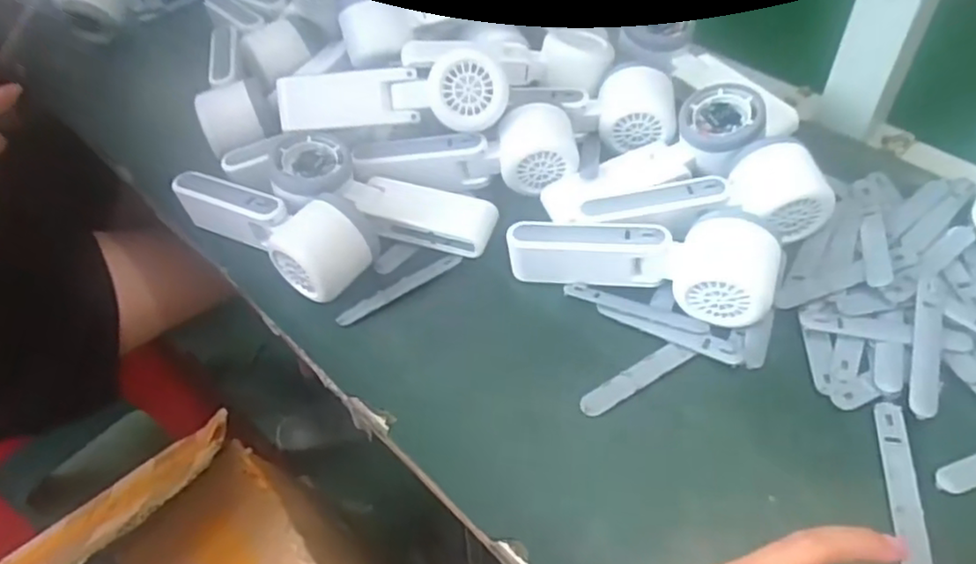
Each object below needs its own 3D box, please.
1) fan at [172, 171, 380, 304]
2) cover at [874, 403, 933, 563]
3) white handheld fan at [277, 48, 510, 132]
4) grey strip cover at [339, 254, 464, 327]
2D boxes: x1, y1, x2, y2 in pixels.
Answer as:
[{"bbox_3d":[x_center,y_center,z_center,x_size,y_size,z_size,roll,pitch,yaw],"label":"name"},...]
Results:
[{"bbox_3d":[-0.153,-0.043,0.485,0.162,0.054,0.059,27,59,24],"label":"fan"},{"bbox_3d":[0.221,0.108,0.361,0.015,0.005,0.093,5,53,9],"label":"cover"},{"bbox_3d":[-0.070,-0.136,0.499,0.167,0.052,0.035,-2,17,10],"label":"white handheld fan"},{"bbox_3d":[-0.062,0.004,0.471,0.093,0.005,0.013,-28,55,-16],"label":"grey strip cover"}]

